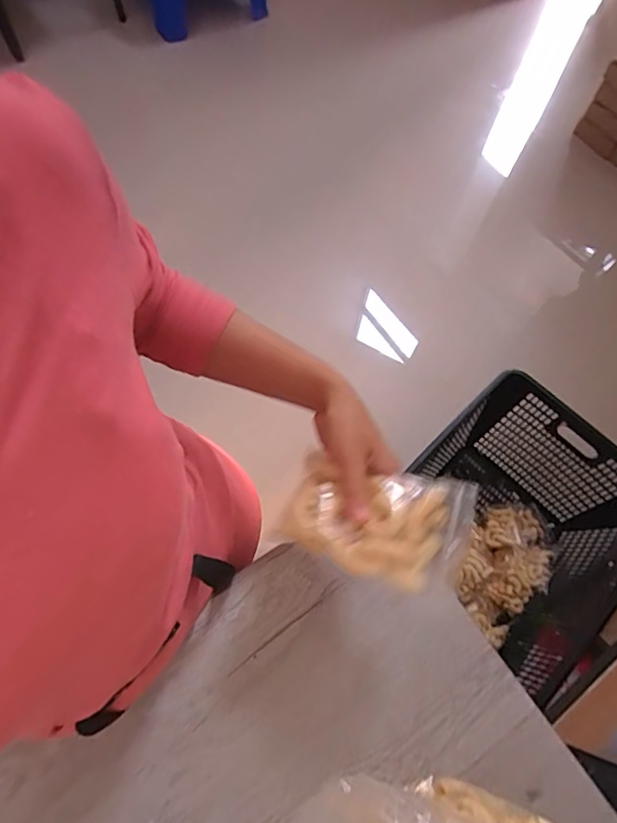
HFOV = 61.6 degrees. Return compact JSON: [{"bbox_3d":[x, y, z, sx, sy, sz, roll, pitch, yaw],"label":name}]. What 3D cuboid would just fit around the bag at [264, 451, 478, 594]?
[{"bbox_3d":[0.053,0.083,0.400,0.140,0.020,0.089,16,67,9],"label":"bag"}]

